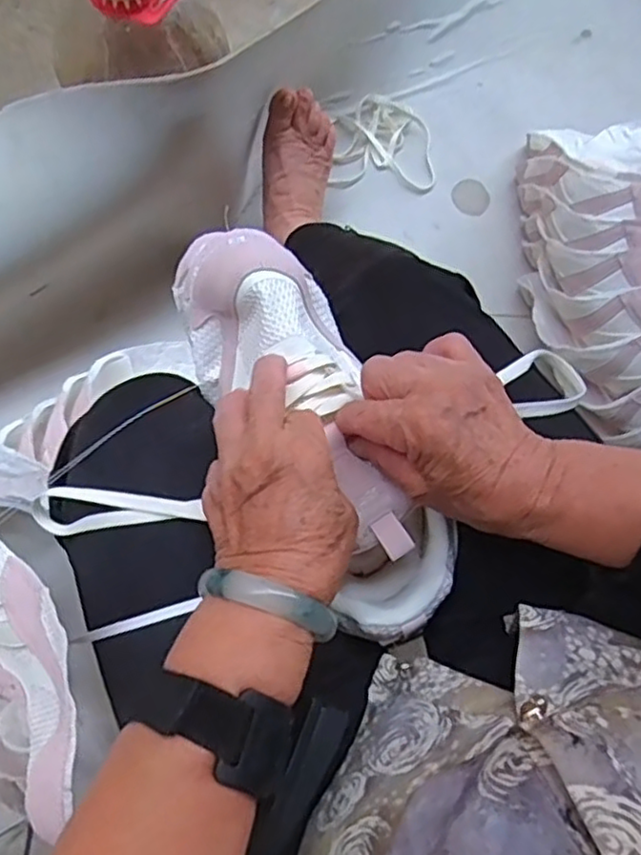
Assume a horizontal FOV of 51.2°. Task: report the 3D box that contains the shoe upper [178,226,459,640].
[{"bbox_3d":[-0.002,-0.003,0.405,0.091,0.070,0.256,-29,85,-8],"label":"shoe upper"}]

